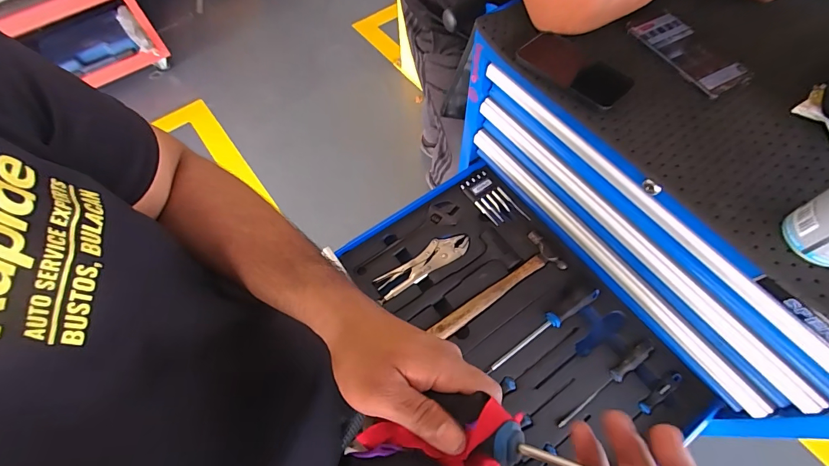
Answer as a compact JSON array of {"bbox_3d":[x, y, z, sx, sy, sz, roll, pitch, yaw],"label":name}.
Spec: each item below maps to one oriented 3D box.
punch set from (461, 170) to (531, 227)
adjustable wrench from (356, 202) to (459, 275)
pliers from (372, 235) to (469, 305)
[{"bbox_3d":[0.163,-0.066,0.804,0.065,0.013,0.135,-34,66,-14],"label":"punch set"},{"bbox_3d":[-0.014,0.002,0.777,0.241,0.011,0.059,-29,65,-12],"label":"adjustable wrench"},{"bbox_3d":[0.016,0.061,0.745,0.207,0.014,0.053,-32,66,-14],"label":"pliers"}]

